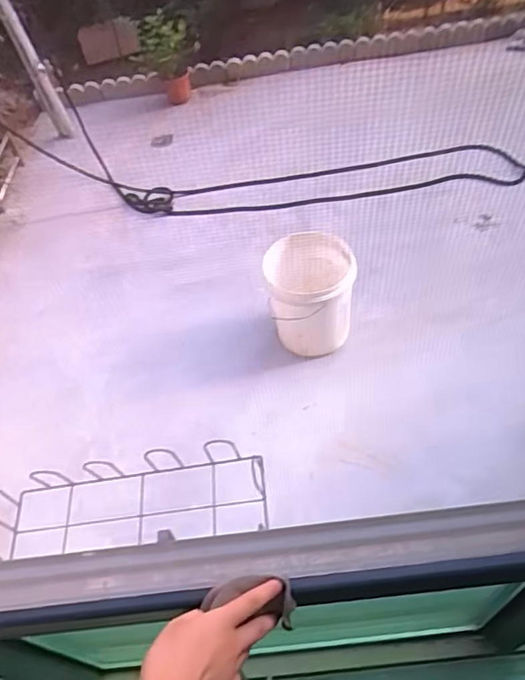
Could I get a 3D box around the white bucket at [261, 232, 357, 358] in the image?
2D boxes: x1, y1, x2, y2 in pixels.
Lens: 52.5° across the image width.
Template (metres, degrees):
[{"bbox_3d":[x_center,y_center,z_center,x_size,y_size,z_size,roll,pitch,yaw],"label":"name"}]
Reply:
[{"bbox_3d":[0.170,-0.149,1.871,0.300,0.372,0.295,0,52,9],"label":"white bucket"}]

